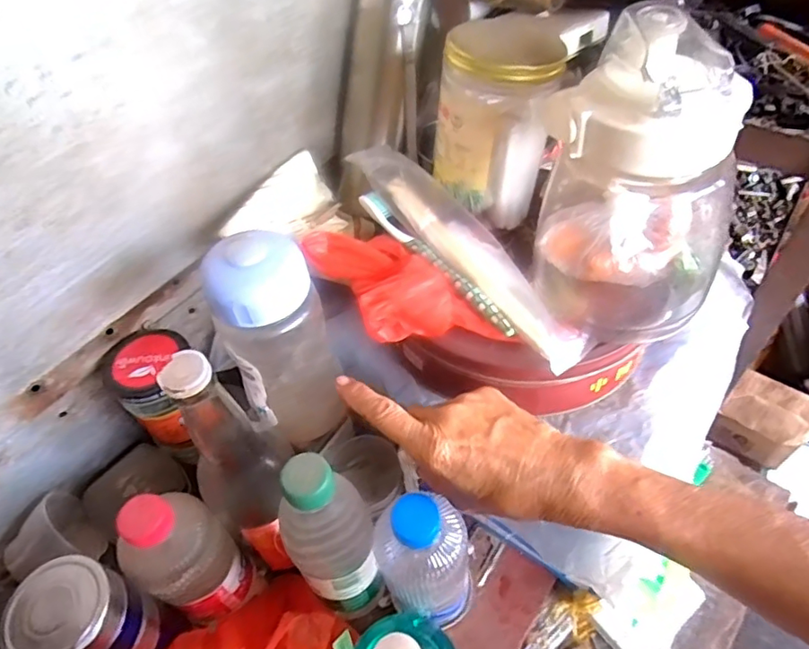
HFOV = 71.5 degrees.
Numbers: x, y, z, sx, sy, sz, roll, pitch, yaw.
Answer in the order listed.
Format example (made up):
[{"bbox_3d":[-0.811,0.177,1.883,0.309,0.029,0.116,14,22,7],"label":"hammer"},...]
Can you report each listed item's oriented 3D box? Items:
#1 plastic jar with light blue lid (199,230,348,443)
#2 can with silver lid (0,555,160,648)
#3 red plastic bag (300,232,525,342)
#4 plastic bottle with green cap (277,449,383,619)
[{"bbox_3d":[-0.085,0.018,0.396,0.070,0.173,0.054,-18,51,-11],"label":"plastic jar with light blue lid"},{"bbox_3d":[-0.210,0.198,0.371,0.065,0.086,0.059,16,53,17],"label":"can with silver lid"},{"bbox_3d":[-0.008,-0.029,0.403,0.067,0.034,0.158,-36,57,-23],"label":"red plastic bag"},{"bbox_3d":[-0.051,0.156,0.400,0.057,0.184,0.050,-19,52,-12],"label":"plastic bottle with green cap"}]

